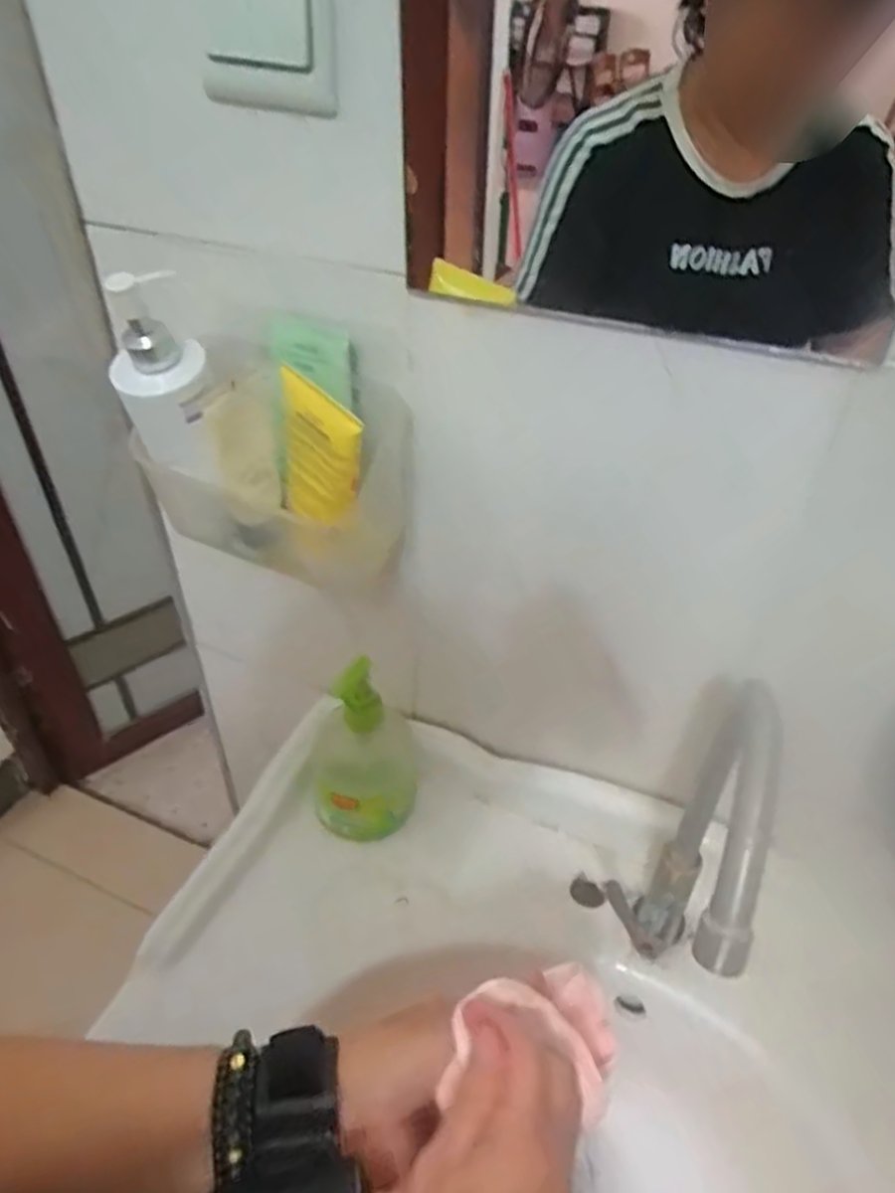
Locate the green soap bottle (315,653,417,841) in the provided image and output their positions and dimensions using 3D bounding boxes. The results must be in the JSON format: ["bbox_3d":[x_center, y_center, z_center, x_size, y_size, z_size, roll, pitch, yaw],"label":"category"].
[{"bbox_3d":[-0.069,0.119,0.624,0.086,0.163,0.089,-7,40,-9],"label":"green soap bottle"}]

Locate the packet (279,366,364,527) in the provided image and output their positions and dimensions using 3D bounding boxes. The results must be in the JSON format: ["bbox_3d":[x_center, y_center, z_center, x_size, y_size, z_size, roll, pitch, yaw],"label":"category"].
[{"bbox_3d":[-0.071,-0.074,0.429,0.047,0.099,0.013,21,51,11],"label":"packet"}]

